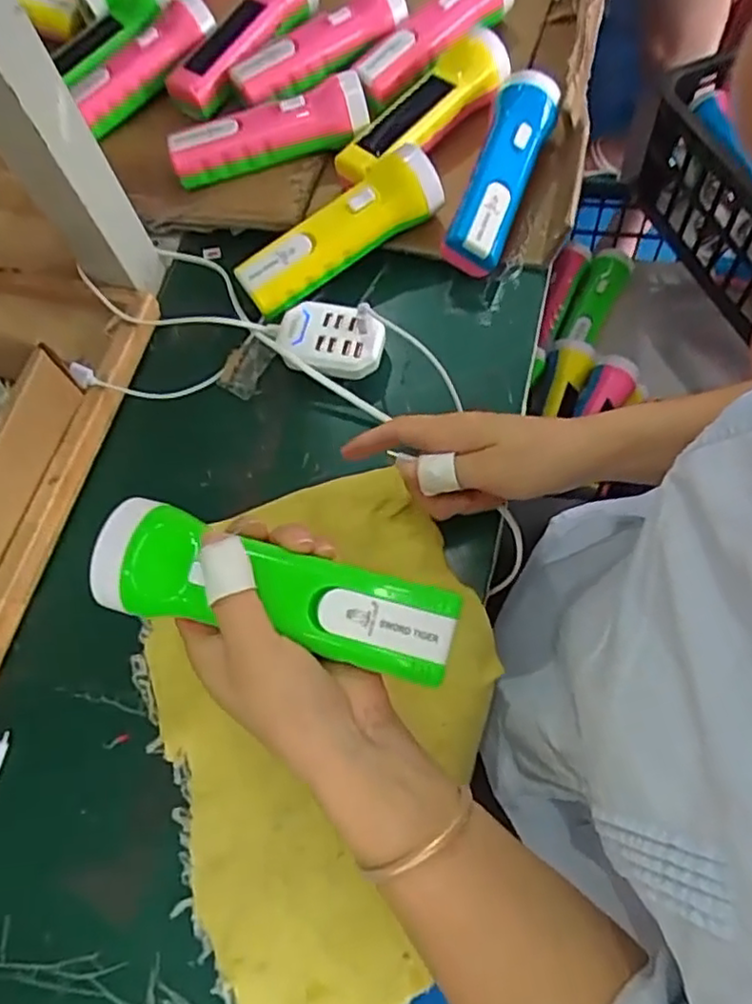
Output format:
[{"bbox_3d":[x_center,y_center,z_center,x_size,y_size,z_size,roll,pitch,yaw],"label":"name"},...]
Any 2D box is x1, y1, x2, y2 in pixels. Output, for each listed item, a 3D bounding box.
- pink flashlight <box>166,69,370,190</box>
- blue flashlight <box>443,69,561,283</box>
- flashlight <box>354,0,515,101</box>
[{"bbox_3d":[-0.084,-0.296,0.554,0.164,0.051,0.045,-20,66,-2],"label":"pink flashlight"},{"bbox_3d":[0.089,-0.249,0.524,0.058,0.056,0.157,19,70,9],"label":"blue flashlight"},{"bbox_3d":[0.050,-0.407,0.571,0.167,0.036,0.039,-41,68,-11],"label":"flashlight"}]

